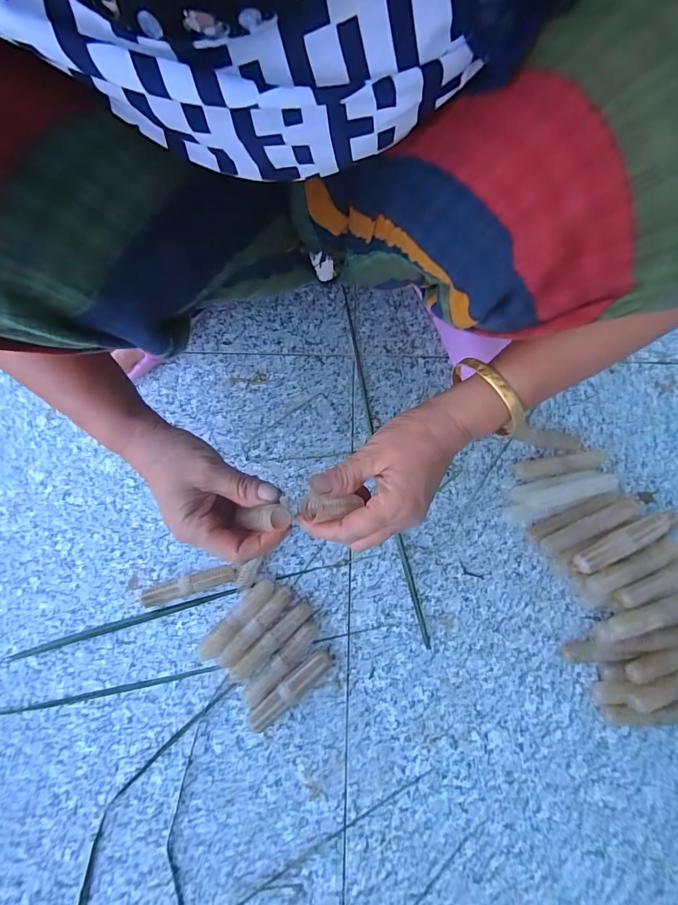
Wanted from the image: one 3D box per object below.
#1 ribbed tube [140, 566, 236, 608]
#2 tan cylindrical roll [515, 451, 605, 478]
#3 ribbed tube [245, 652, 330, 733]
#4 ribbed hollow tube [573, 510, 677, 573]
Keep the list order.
[{"bbox_3d":[-0.154,0.134,0.406,0.098,0.020,0.019,-16,78,-4],"label":"ribbed tube"},{"bbox_3d":[0.243,0.013,0.440,0.098,0.009,0.020,-8,77,-2],"label":"tan cylindrical roll"},{"bbox_3d":[-0.048,0.224,0.382,0.095,0.024,0.019,-42,81,-9],"label":"ribbed tube"},{"bbox_3d":[0.270,0.082,0.379,0.102,0.016,0.021,-27,76,-8],"label":"ribbed hollow tube"}]

